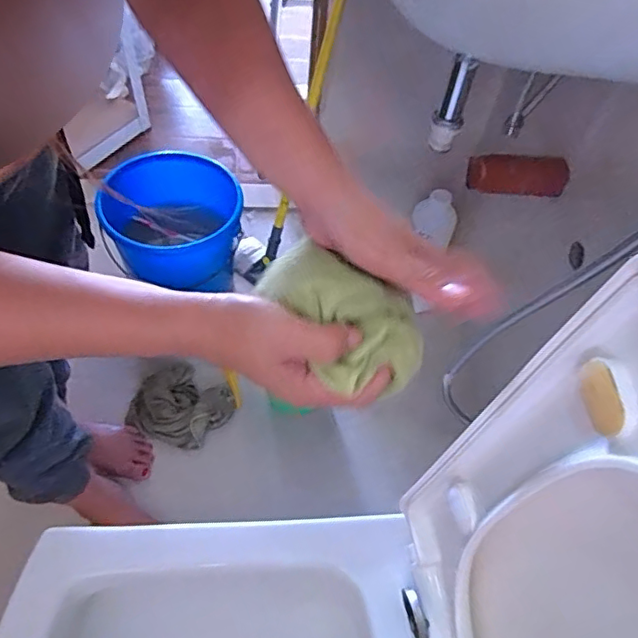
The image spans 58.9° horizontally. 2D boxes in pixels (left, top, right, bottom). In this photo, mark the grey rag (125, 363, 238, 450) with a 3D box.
[{"bbox_3d":[-0.258,0.162,1.049,0.164,0.061,0.154,28,57,15],"label":"grey rag"}]

